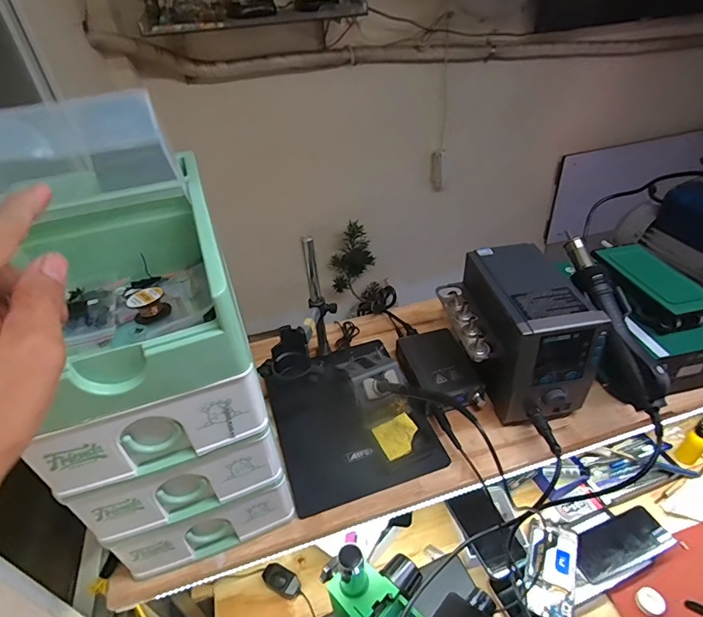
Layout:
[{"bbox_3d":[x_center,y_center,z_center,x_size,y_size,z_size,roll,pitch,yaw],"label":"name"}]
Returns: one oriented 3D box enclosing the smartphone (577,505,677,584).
[{"bbox_3d":[0.447,0.390,0.712,0.162,0.012,0.069,-21,57,-8],"label":"smartphone"}]

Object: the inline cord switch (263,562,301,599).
[{"bbox_3d":[-0.115,0.456,0.722,0.066,0.029,0.040,13,42,20],"label":"inline cord switch"}]

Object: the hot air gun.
[{"bbox_3d":[0.331,0.010,0.545,0.036,0.037,0.237,-10,64,-7],"label":"hot air gun"}]

